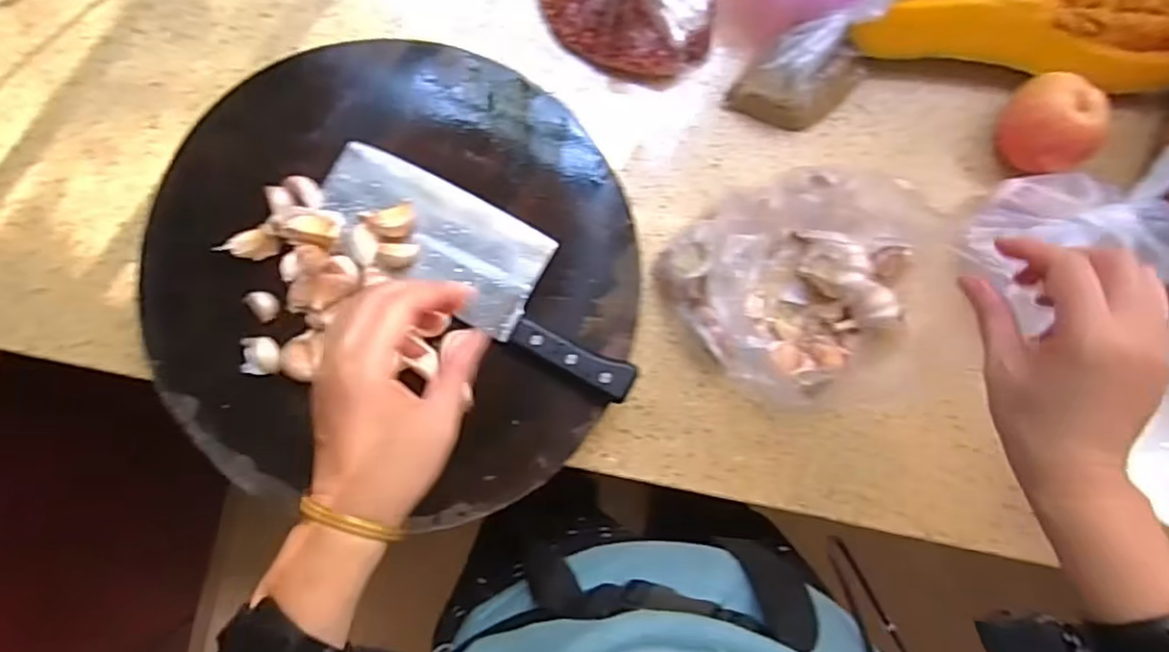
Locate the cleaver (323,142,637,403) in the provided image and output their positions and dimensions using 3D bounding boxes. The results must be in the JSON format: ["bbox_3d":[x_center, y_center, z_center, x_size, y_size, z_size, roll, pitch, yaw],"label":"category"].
[{"bbox_3d":[-0.072,-0.046,0.521,0.269,0.022,0.084,31,85,-1],"label":"cleaver"}]

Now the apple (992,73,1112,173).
[{"bbox_3d":[0.386,-0.168,0.577,0.063,0.068,0.078,-28,88,-5],"label":"apple"}]

